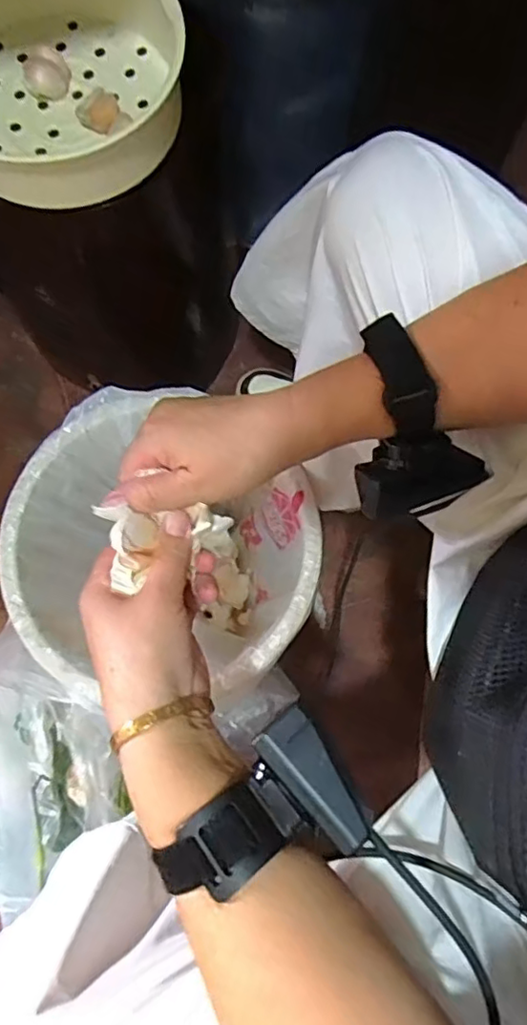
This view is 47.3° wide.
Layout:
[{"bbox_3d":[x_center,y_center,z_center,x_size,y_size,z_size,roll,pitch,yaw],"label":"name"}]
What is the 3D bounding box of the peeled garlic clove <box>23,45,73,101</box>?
[{"bbox_3d":[-0.171,-0.346,0.474,0.035,0.027,0.027,-5,76,0],"label":"peeled garlic clove"}]

